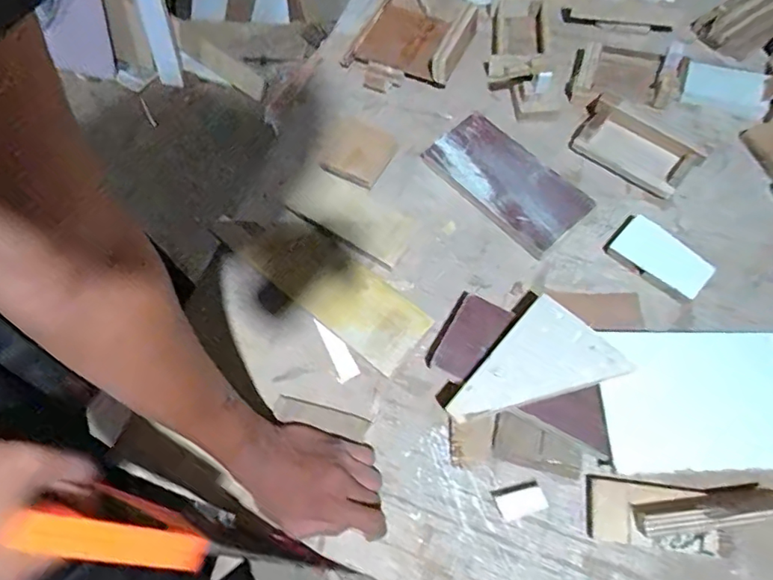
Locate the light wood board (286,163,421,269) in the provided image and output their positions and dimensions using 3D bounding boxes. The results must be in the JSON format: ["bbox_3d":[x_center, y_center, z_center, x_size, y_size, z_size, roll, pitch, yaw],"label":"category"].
[{"bbox_3d":[-0.043,-0.090,0.626,0.160,0.013,0.070,32,71,18],"label":"light wood board"}]

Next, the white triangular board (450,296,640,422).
[{"bbox_3d":[0.143,0.085,0.489,0.101,0.012,0.150,40,71,20],"label":"white triangular board"}]

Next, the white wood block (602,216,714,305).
[{"bbox_3d":[0.290,-0.034,0.553,0.056,0.018,0.099,-39,68,-13],"label":"white wood block"}]

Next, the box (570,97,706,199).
[{"bbox_3d":[0.287,-0.167,0.605,0.062,0.029,0.131,-43,68,-15],"label":"box"}]

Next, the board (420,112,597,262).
[{"bbox_3d":[0.140,-0.130,0.616,0.095,0.027,0.193,-37,67,-15],"label":"board"}]

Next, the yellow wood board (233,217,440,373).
[{"bbox_3d":[-0.063,-0.005,0.591,0.238,0.016,0.079,37,73,20],"label":"yellow wood board"}]

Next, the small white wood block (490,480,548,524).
[{"bbox_3d":[0.123,0.194,0.481,0.042,0.009,0.027,-18,64,-3],"label":"small white wood block"}]

